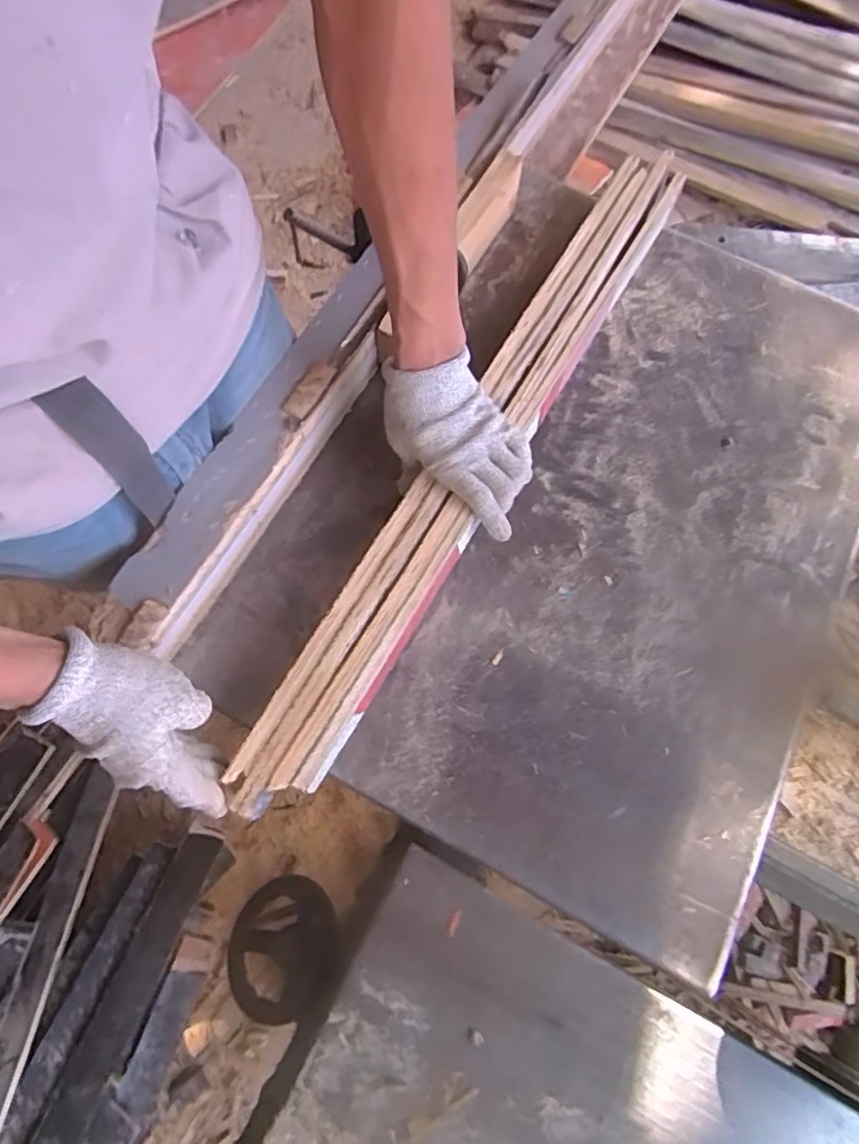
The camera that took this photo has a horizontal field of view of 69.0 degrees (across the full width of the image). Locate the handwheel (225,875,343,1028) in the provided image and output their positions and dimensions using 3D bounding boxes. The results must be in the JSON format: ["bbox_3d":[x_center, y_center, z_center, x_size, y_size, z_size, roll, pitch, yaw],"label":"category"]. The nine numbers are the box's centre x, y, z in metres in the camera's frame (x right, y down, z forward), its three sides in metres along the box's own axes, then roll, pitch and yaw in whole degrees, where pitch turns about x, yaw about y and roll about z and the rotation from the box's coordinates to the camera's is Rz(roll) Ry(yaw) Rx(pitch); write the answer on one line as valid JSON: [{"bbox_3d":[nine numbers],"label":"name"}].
[{"bbox_3d":[-0.136,0.357,0.596,0.115,0.035,0.115,-7,68,18],"label":"handwheel"}]

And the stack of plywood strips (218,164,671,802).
[{"bbox_3d":[0.058,-0.133,0.595,0.069,0.020,0.795,29,72,9],"label":"stack of plywood strips"}]

